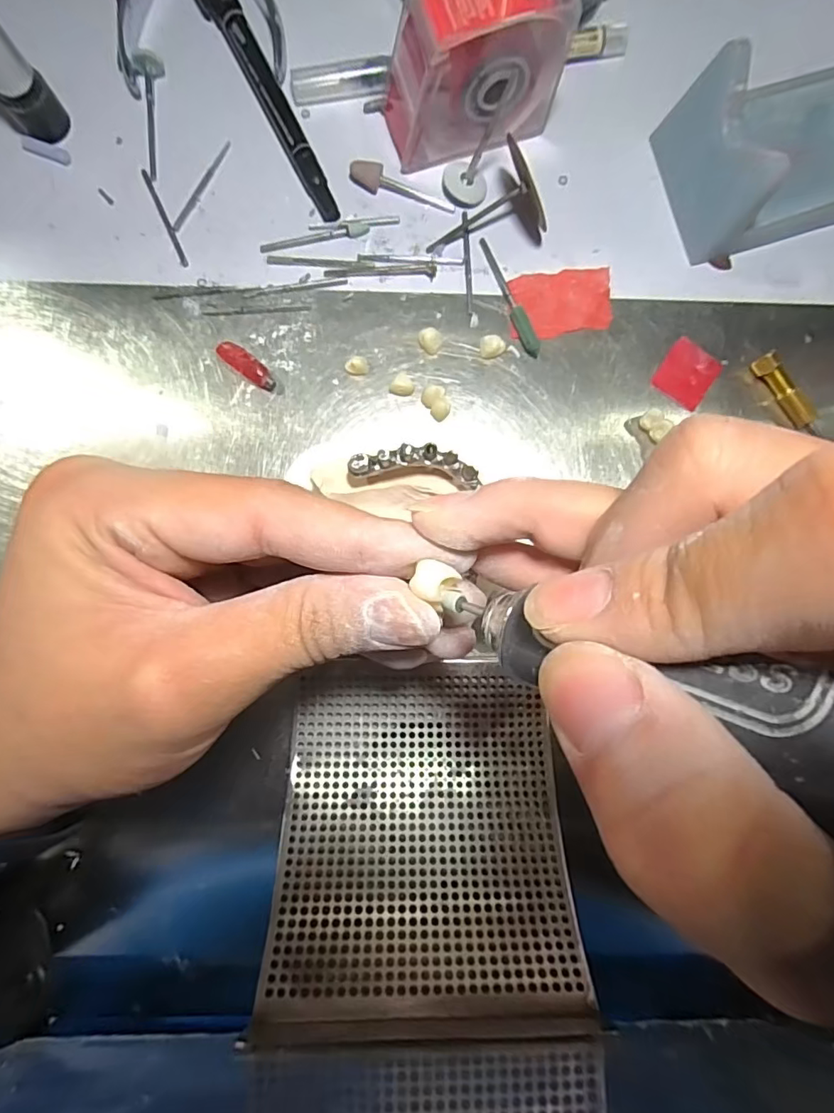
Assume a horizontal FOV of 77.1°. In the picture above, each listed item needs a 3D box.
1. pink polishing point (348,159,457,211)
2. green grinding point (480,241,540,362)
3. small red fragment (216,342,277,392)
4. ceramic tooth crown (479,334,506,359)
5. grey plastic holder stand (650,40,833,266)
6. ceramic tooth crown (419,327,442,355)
[{"bbox_3d":[-0.005,-0.154,0.217,0.044,0.008,0.009,12,87,-1],"label":"pink polishing point"},{"bbox_3d":[0.038,-0.108,0.216,0.007,0.006,0.053,-26,88,-2],"label":"green grinding point"},{"bbox_3d":[-0.068,-0.077,0.212,0.025,0.007,0.009,40,87,0],"label":"small red fragment"},{"bbox_3d":[0.031,-0.086,0.215,0.010,0.006,0.008,-3,88,-2],"label":"ceramic tooth crown"},{"bbox_3d":[0.159,-0.167,0.203,0.105,0.039,0.060,-19,88,-2],"label":"grey plastic holder stand"},{"bbox_3d":[0.005,-0.088,0.214,0.009,0.007,0.009,0,87,-2],"label":"ceramic tooth crown"}]

